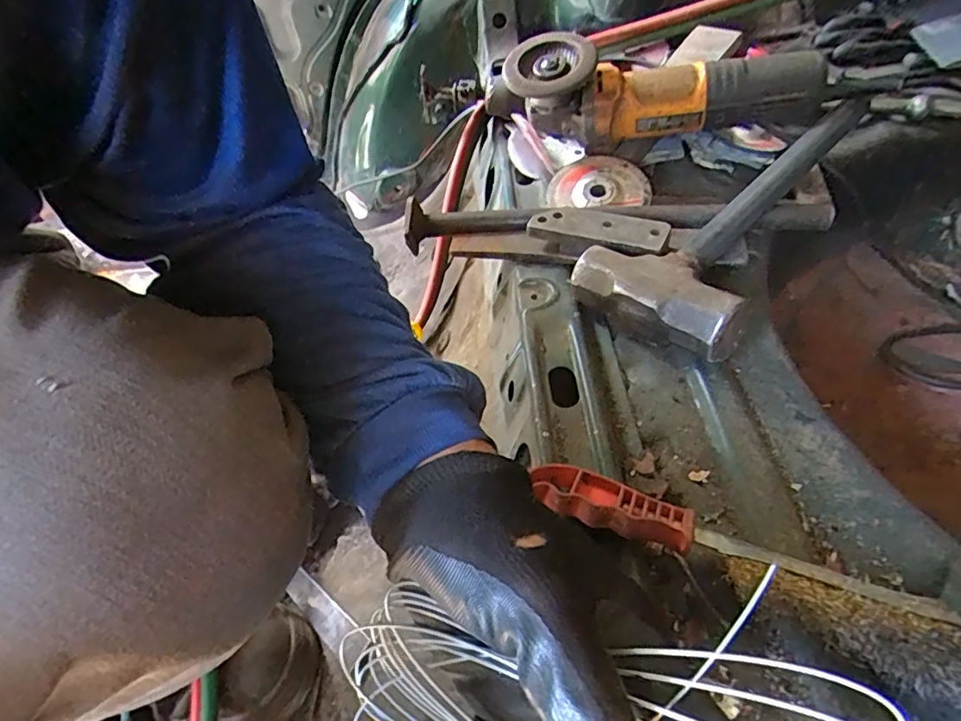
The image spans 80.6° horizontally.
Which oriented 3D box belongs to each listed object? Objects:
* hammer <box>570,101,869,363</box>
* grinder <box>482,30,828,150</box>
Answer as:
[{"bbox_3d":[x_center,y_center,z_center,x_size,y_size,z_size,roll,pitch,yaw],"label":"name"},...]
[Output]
[{"bbox_3d":[0.221,-0.119,0.467,0.304,0.074,0.130,-35,53,-26],"label":"hammer"},{"bbox_3d":[0.143,-0.259,0.547,0.318,0.090,0.110,11,48,15],"label":"grinder"}]

